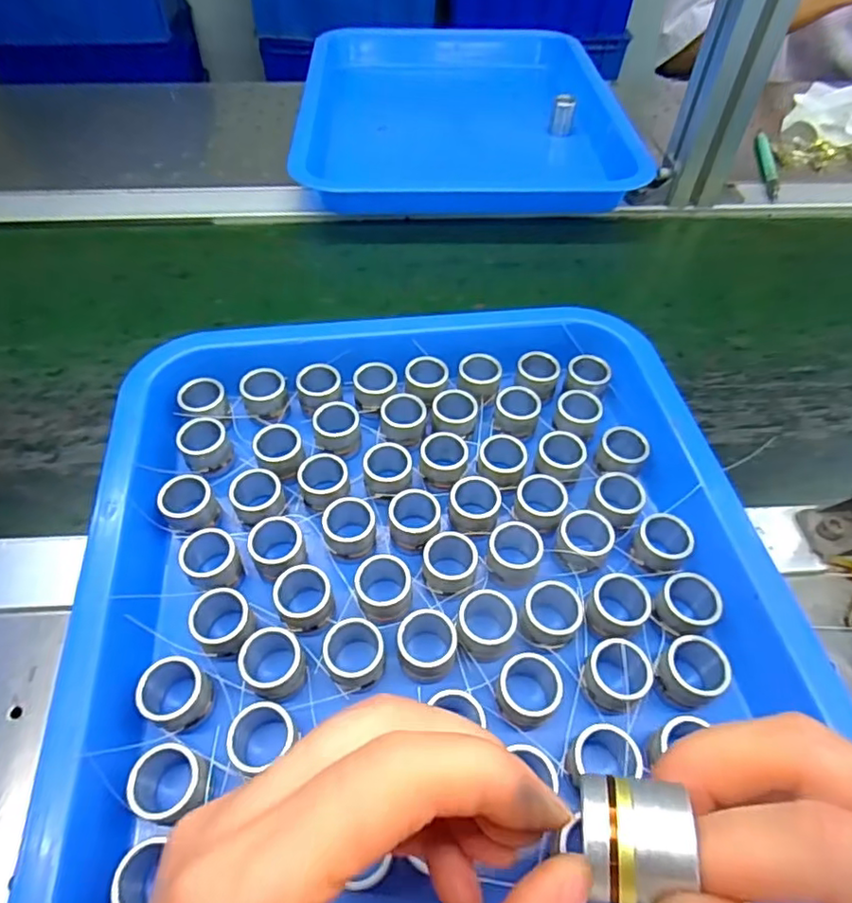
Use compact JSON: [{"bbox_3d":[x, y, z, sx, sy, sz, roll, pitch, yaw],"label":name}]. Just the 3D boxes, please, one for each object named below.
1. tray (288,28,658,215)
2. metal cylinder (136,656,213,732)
[{"bbox_3d":[0.030,-0.341,0.579,0.283,0.041,0.355,-1,52,-3],"label":"tray"},{"bbox_3d":[-0.101,0.097,0.239,0.024,0.016,0.024,1,52,-1],"label":"metal cylinder"}]

